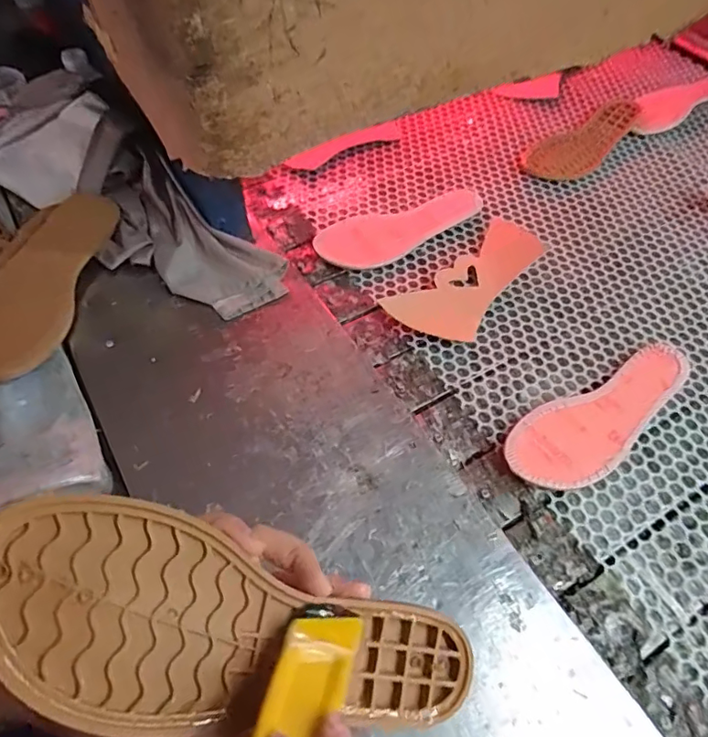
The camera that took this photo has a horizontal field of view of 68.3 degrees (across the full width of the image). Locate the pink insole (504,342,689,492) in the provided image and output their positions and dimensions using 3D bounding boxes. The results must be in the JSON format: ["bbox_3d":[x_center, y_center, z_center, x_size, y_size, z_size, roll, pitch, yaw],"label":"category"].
[{"bbox_3d":[0.247,0.044,0.500,0.235,0.011,0.078,-25,61,-18],"label":"pink insole"}]

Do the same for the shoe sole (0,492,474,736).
[{"bbox_3d":[-0.047,0.126,0.243,0.235,0.023,0.078,24,54,-19],"label":"shoe sole"}]

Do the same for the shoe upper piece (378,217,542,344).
[{"bbox_3d":[0.142,-0.102,0.604,0.220,0.008,0.094,-38,64,-23],"label":"shoe upper piece"}]

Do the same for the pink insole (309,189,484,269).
[{"bbox_3d":[0.061,-0.180,0.654,0.232,0.011,0.082,-26,61,-18],"label":"pink insole"}]

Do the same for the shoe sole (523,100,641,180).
[{"bbox_3d":[0.342,-0.331,0.757,0.238,0.014,0.081,-30,62,-20],"label":"shoe sole"}]

